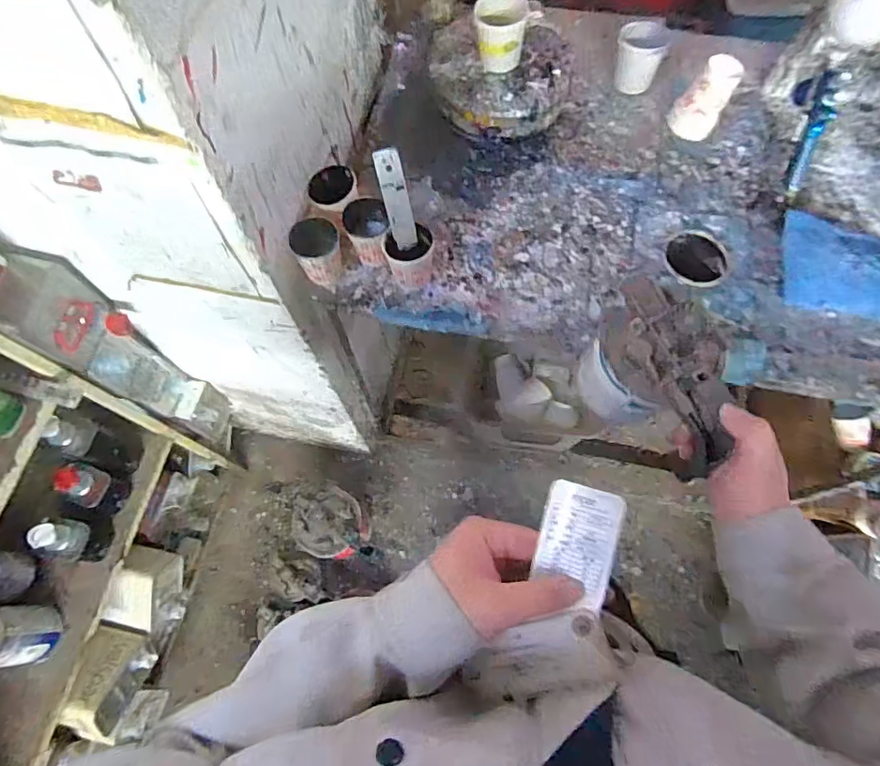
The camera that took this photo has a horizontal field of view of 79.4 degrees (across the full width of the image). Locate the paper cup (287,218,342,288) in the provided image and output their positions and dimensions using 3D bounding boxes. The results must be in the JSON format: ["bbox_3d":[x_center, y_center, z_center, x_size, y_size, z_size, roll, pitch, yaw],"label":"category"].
[{"bbox_3d":[-0.168,-0.184,0.739,0.063,0.062,0.074,-26,69,-9],"label":"paper cup"}]

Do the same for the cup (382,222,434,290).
[{"bbox_3d":[-0.040,-0.171,0.733,0.067,0.070,0.061,-1,67,2],"label":"cup"}]

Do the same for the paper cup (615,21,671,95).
[{"bbox_3d":[0.311,-0.509,0.841,0.075,0.085,0.077,-1,67,2],"label":"paper cup"}]

